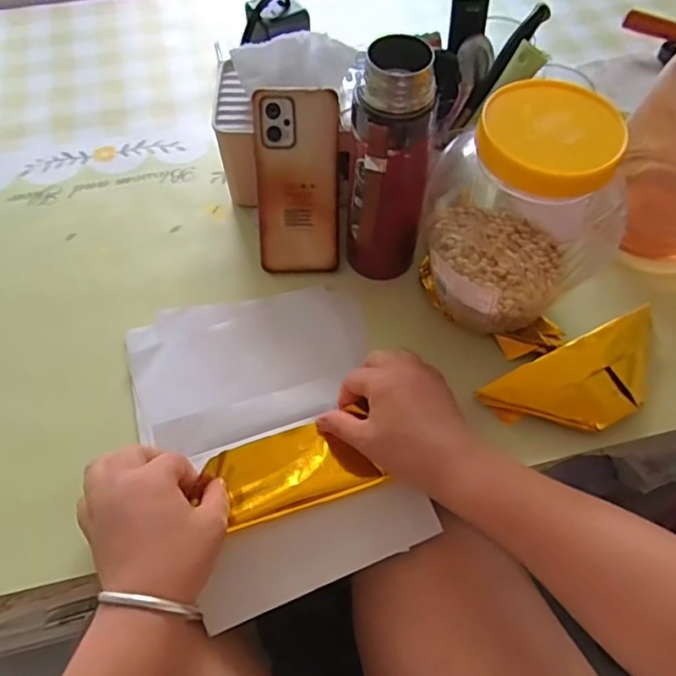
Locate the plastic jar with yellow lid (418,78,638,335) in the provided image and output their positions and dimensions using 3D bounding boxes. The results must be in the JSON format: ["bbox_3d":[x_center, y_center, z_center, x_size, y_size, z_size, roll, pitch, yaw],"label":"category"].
[{"bbox_3d":[0.140,-0.094,0.463,0.131,0.194,0.130,0,60,-1],"label":"plastic jar with yellow lid"}]

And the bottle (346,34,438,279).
[{"bbox_3d":[0.042,-0.127,0.468,0.067,0.210,0.061,9,60,4],"label":"bottle"}]

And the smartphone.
[{"bbox_3d":[-0.036,-0.141,0.526,0.076,0.162,0.011,-1,22,-1],"label":"smartphone"}]

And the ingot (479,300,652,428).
[{"bbox_3d":[0.216,0.035,0.484,0.176,0.023,0.073,-25,63,-14],"label":"ingot"}]

